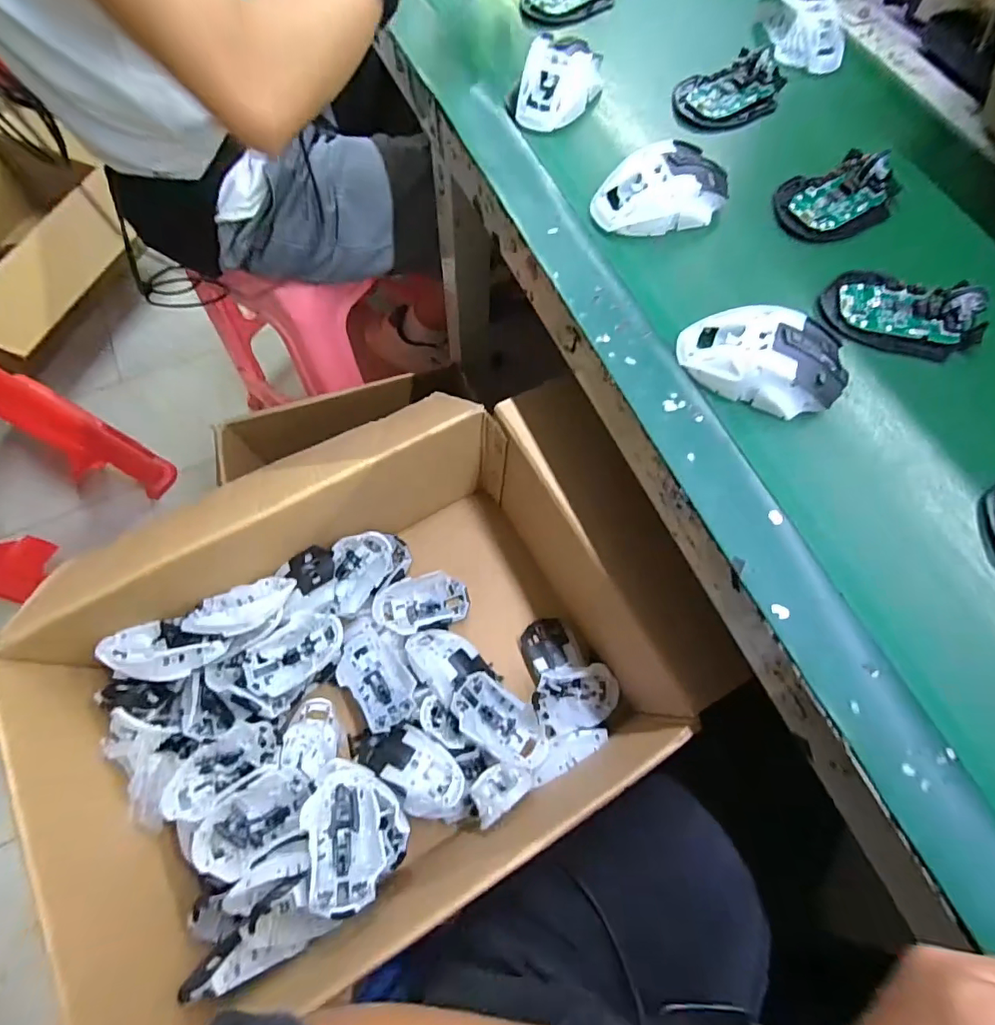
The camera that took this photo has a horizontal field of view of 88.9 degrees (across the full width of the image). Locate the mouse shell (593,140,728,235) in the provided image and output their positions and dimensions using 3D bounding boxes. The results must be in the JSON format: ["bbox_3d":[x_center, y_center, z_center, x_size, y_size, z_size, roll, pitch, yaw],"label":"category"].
[{"bbox_3d":[0.136,-0.269,0.420,0.112,0.033,0.061,-17,72,-6],"label":"mouse shell"}]

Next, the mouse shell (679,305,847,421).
[{"bbox_3d":[0.193,-0.111,0.367,0.118,0.040,0.064,20,72,6],"label":"mouse shell"}]

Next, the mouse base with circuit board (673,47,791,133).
[{"bbox_3d":[0.226,-0.406,0.487,0.107,0.025,0.066,-22,73,-8],"label":"mouse base with circuit board"}]

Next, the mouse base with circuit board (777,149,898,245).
[{"bbox_3d":[0.295,-0.273,0.436,0.108,0.027,0.074,-29,74,-10],"label":"mouse base with circuit board"}]

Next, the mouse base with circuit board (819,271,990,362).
[{"bbox_3d":[0.315,-0.155,0.390,0.114,0.025,0.065,16,72,5],"label":"mouse base with circuit board"}]

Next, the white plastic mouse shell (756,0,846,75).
[{"bbox_3d":[0.315,-0.503,0.521,0.064,0.034,0.098,-6,71,-3],"label":"white plastic mouse shell"}]

